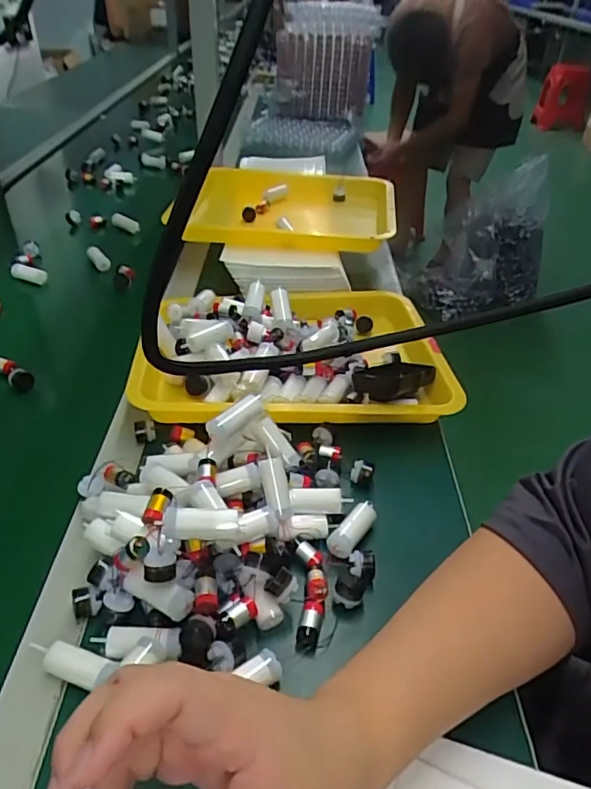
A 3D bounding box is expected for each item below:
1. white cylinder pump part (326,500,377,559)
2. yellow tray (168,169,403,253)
[{"bbox_3d":[0.047,0.108,0.449,0.018,0.014,0.056,29,46,28],"label":"white cylinder pump part"},{"bbox_3d":[-0.007,-0.260,0.867,0.310,0.086,0.271,9,40,7],"label":"yellow tray"}]

